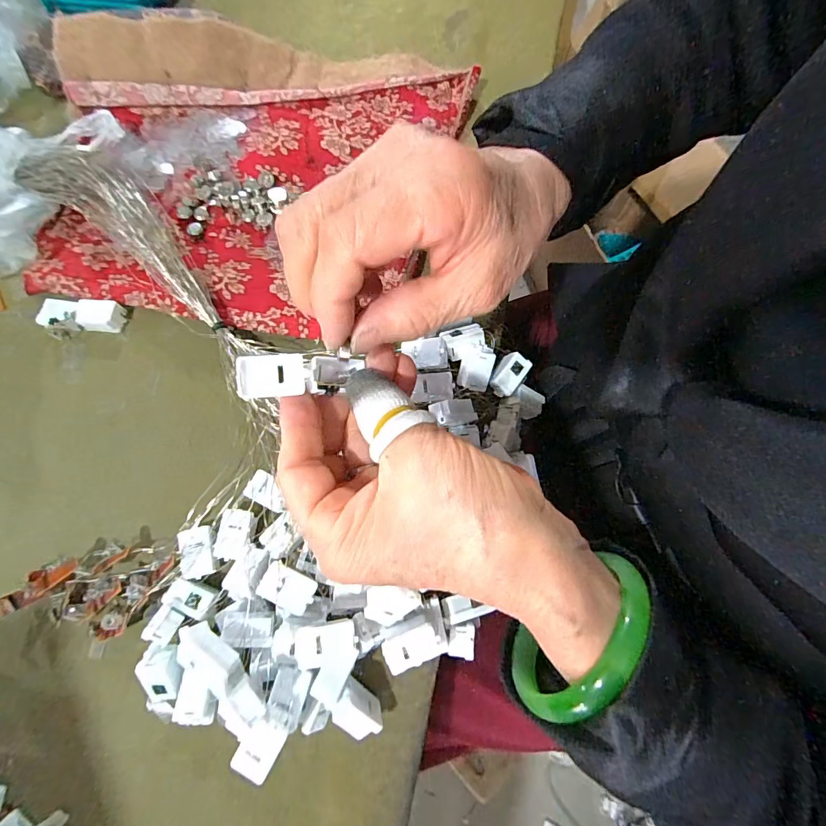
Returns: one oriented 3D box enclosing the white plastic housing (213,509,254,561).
[{"bbox_3d":[-0.101,0.068,0.243,0.019,0.007,0.027,4,75,1],"label":"white plastic housing"}]

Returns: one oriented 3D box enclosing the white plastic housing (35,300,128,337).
[{"bbox_3d":[-0.221,-0.063,0.285,0.054,0.009,0.026,3,75,1],"label":"white plastic housing"}]

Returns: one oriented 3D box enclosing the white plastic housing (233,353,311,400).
[{"bbox_3d":[-0.059,-0.016,0.181,0.029,0.004,0.018,-6,85,-14],"label":"white plastic housing"}]

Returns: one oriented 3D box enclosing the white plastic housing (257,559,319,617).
[{"bbox_3d":[-0.064,0.089,0.219,0.027,0.006,0.017,27,77,7],"label":"white plastic housing"}]

